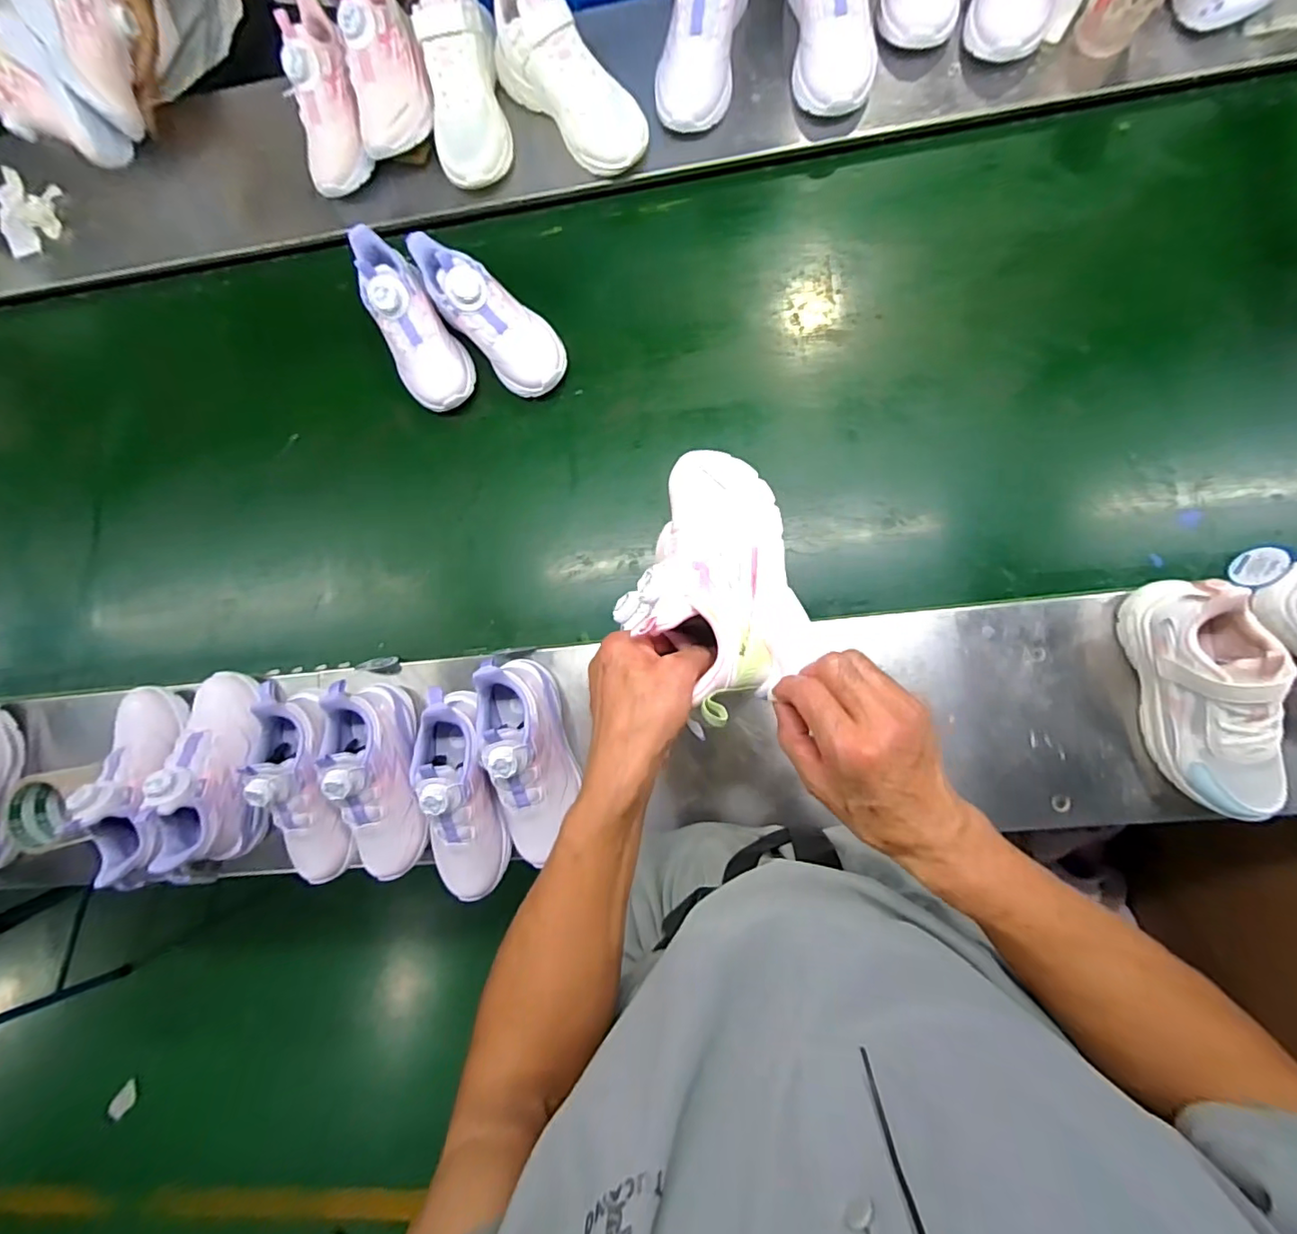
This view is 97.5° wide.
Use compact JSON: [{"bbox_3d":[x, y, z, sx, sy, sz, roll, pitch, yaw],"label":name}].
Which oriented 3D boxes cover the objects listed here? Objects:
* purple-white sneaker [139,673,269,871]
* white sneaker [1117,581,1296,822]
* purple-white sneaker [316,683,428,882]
[{"bbox_3d":[-0.491,0.172,0.643,0.105,0.092,0.212,-1,85,7],"label":"purple-white sneaker"},{"bbox_3d":[0.526,0.076,0.534,0.071,0.118,0.225,-13,84,6],"label":"white sneaker"},{"bbox_3d":[-0.302,0.179,0.613,0.081,0.089,0.215,-13,84,6],"label":"purple-white sneaker"}]

